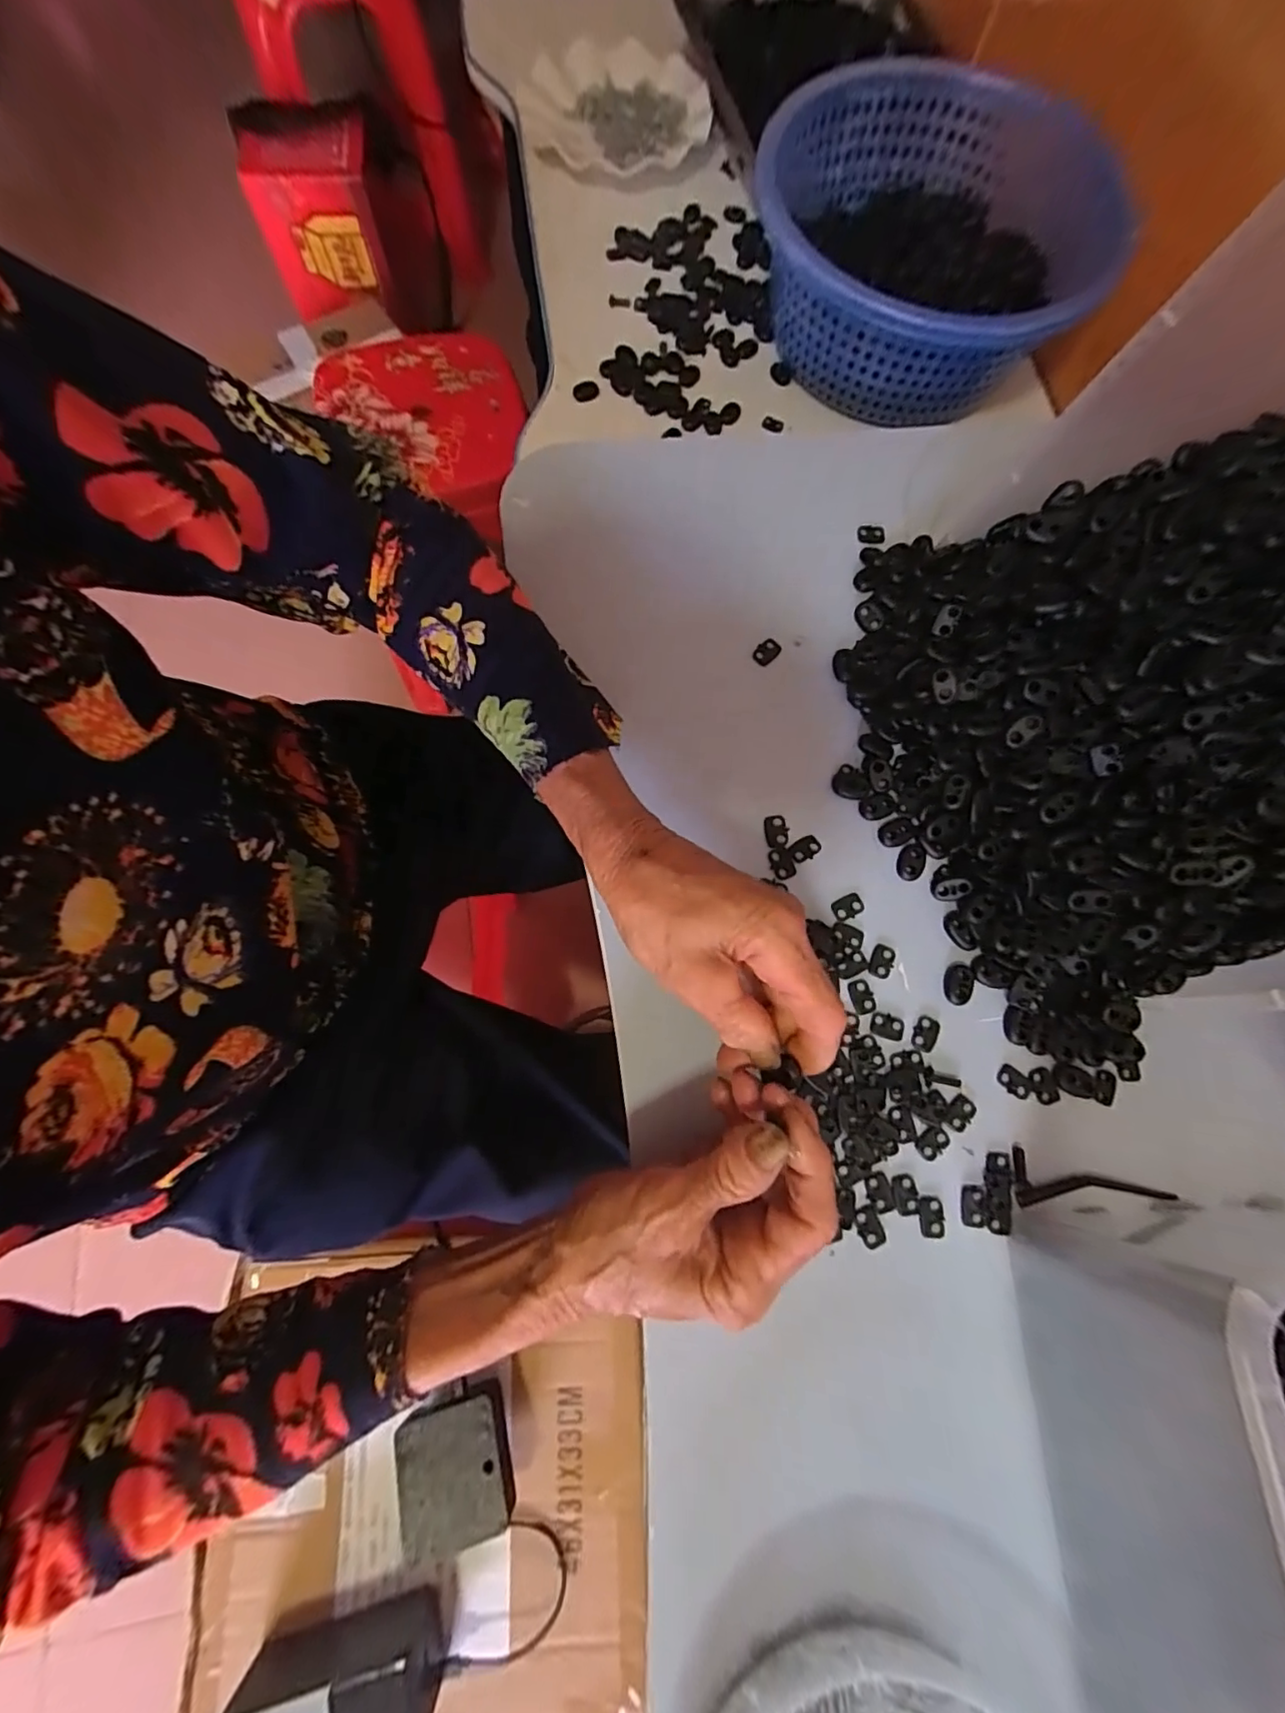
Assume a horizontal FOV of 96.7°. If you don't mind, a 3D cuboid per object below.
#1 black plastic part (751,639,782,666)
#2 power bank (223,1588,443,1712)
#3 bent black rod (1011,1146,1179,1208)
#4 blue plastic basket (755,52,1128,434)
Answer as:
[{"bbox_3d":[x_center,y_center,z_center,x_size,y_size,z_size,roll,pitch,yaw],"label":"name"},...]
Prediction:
[{"bbox_3d":[0.078,-0.128,0.360,0.012,0.004,0.019,39,77,9],"label":"black plastic part"},{"bbox_3d":[-0.206,0.572,0.388,0.132,0.049,0.058,-13,75,-5],"label":"power bank"},{"bbox_3d":[0.235,0.173,0.296,0.085,0.006,0.026,10,74,1],"label":"bent black rod"},{"bbox_3d":[0.230,-0.488,0.471,0.267,0.100,0.280,0,74,-2],"label":"blue plastic basket"}]

